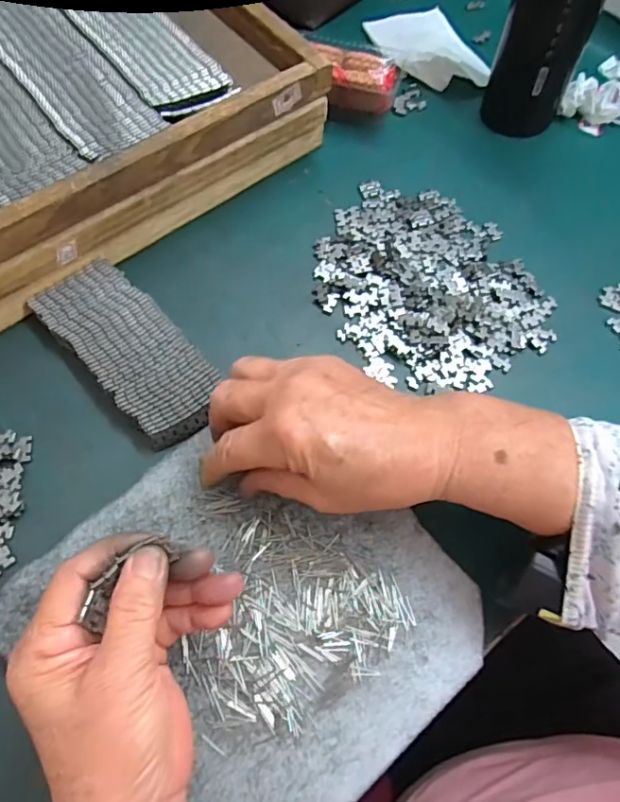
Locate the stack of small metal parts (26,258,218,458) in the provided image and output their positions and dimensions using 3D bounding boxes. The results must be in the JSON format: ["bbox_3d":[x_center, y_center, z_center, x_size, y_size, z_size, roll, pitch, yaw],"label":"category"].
[{"bbox_3d":[-0.123,-0.037,0.377,0.062,0.018,0.149,-41,72,-16],"label":"stack of small metal parts"}]

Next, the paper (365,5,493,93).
[{"bbox_3d":[0.112,-0.332,0.504,0.076,0.025,0.137,-18,67,-8],"label":"paper"}]

